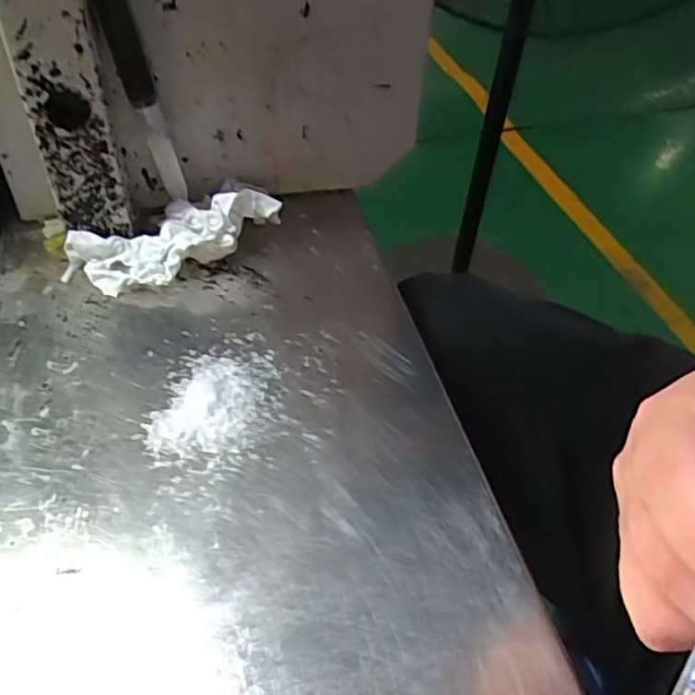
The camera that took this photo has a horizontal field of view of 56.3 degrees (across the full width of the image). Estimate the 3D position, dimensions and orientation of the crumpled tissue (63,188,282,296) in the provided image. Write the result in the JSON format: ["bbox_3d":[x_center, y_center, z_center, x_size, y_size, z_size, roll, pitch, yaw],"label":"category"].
[{"bbox_3d":[-0.103,-0.068,0.391,0.130,0.039,0.051,-17,51,-19],"label":"crumpled tissue"}]

